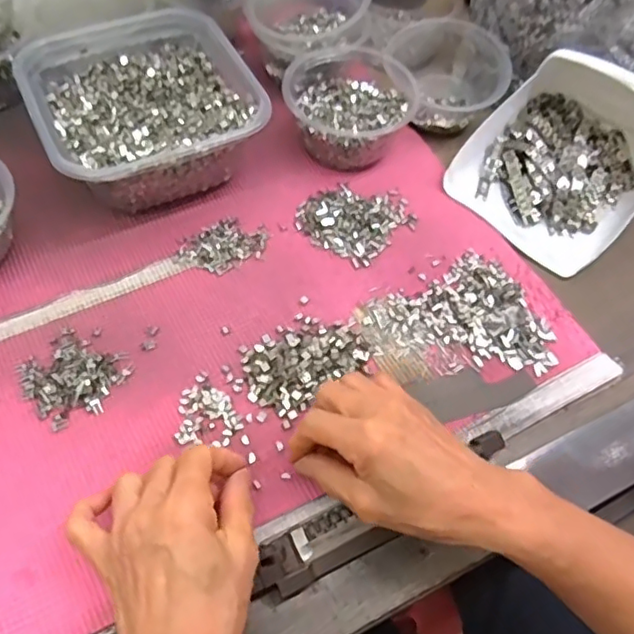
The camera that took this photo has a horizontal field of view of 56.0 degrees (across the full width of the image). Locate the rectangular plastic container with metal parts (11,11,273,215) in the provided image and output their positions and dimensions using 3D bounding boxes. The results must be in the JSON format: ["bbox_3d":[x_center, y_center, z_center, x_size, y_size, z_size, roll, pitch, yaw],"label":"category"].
[{"bbox_3d":[-0.149,-0.176,0.515,0.172,0.077,0.178,-22,62,-17],"label":"rectangular plastic container with metal parts"}]

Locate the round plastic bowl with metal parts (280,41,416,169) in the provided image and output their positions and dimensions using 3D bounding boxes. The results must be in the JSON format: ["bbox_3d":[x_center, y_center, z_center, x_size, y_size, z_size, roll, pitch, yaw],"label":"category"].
[{"bbox_3d":[0.027,-0.191,0.546,0.112,0.060,0.114,2,58,-3],"label":"round plastic bowl with metal parts"}]

